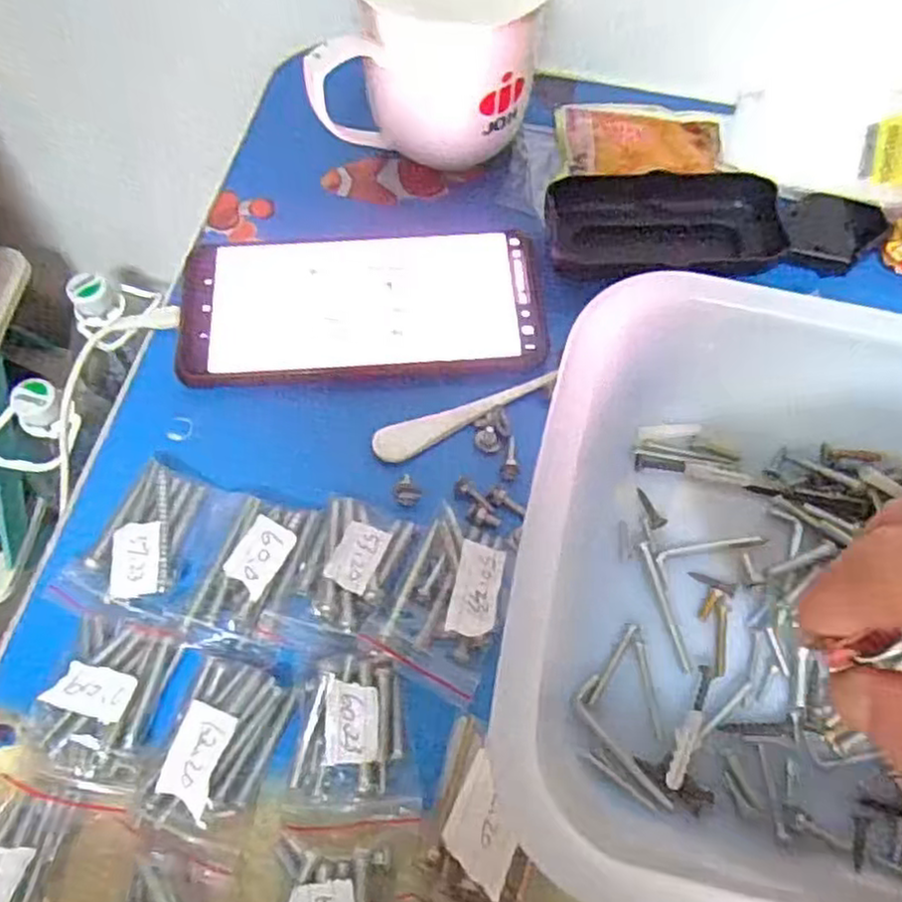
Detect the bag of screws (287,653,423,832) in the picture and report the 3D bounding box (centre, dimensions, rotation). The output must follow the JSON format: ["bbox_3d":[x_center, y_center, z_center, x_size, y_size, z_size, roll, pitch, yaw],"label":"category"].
[{"bbox_3d":[-0.036,0.102,0.254,0.045,0.008,0.056,-4,67,-2],"label":"bag of screws"}]

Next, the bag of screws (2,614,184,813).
[{"bbox_3d":[-0.128,0.092,0.256,0.050,0.009,0.060,11,67,4],"label":"bag of screws"}]

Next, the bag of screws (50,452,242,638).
[{"bbox_3d":[-0.116,0.035,0.281,0.050,0.011,0.064,21,68,8],"label":"bag of screws"}]

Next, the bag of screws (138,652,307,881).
[{"bbox_3d":[-0.083,0.105,0.248,0.041,0.013,0.062,18,68,7],"label":"bag of screws"}]

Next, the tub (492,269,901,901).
[{"bbox_3d":[0.164,0.056,0.249,0.273,0.061,0.231,13,67,5],"label":"tub"}]

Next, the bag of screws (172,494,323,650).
[{"bbox_3d":[-0.081,0.045,0.282,0.048,0.009,0.061,7,67,2],"label":"bag of screws"}]

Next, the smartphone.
[{"bbox_3d":[-0.041,-0.068,0.334,0.163,0.012,0.080,-3,67,-2],"label":"smartphone"}]

